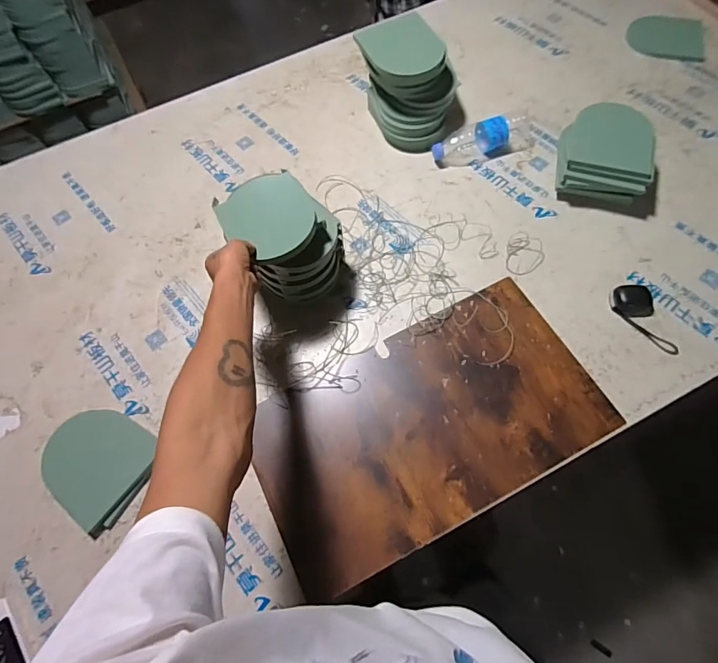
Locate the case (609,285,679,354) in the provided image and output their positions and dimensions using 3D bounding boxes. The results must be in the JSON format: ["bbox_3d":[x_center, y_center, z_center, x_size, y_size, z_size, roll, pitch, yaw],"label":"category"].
[{"bbox_3d":[0.520,-0.020,0.795,0.072,0.022,0.140,-12,68,-2],"label":"case"}]

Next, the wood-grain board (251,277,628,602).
[{"bbox_3d":[0.116,0.156,0.739,0.576,0.012,0.322,-27,69,-8],"label":"wood-grain board"}]

